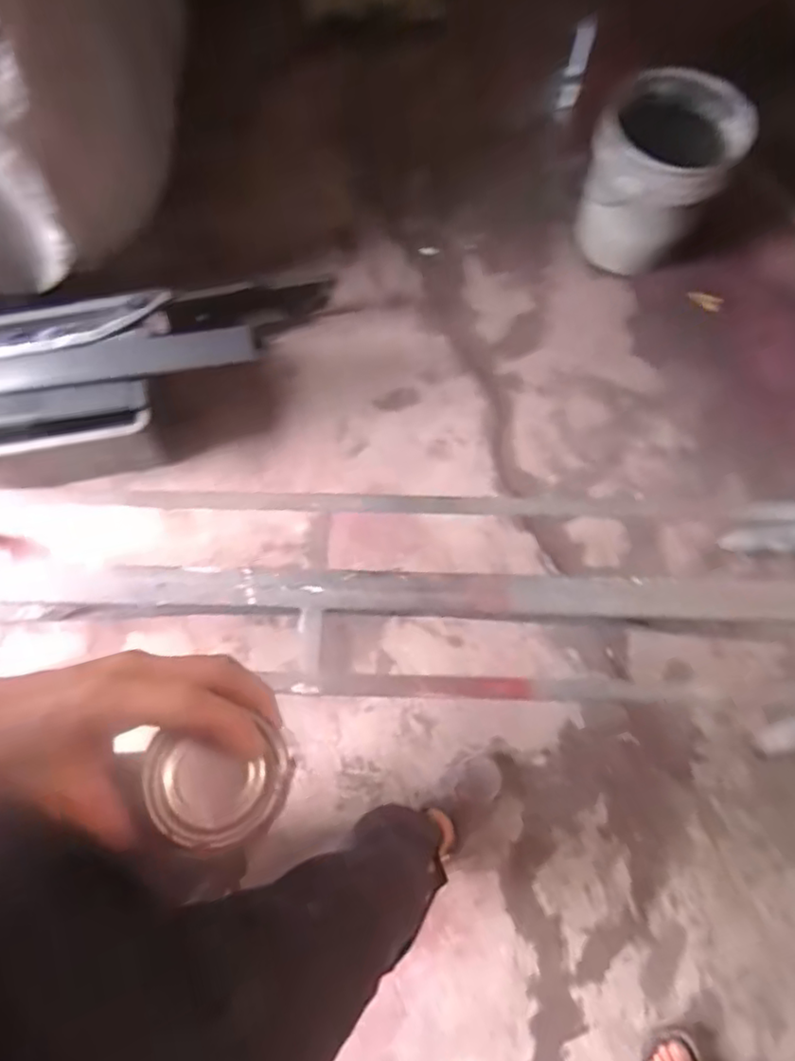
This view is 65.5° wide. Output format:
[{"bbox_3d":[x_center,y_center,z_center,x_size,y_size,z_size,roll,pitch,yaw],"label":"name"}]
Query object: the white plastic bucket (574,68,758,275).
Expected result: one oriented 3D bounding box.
[{"bbox_3d":[0.580,-0.792,1.413,0.280,0.316,0.292,0,69,1],"label":"white plastic bucket"}]

